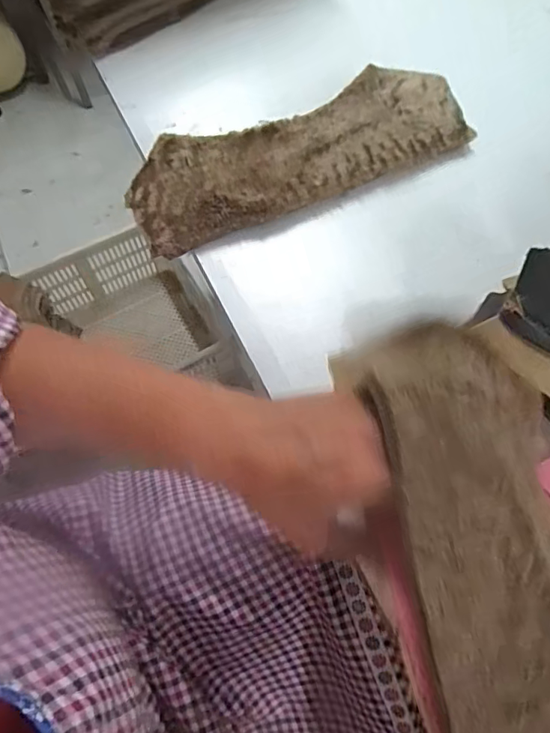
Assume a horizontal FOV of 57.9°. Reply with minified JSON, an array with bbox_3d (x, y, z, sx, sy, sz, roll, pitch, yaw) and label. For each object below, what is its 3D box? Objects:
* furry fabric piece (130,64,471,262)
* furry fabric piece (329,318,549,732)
[{"bbox_3d":[0.024,-0.210,0.496,0.337,0.034,0.120,-21,64,-9],"label":"furry fabric piece"},{"bbox_3d":[0.121,0.115,0.226,0.115,0.047,0.311,-10,57,-3],"label":"furry fabric piece"}]

